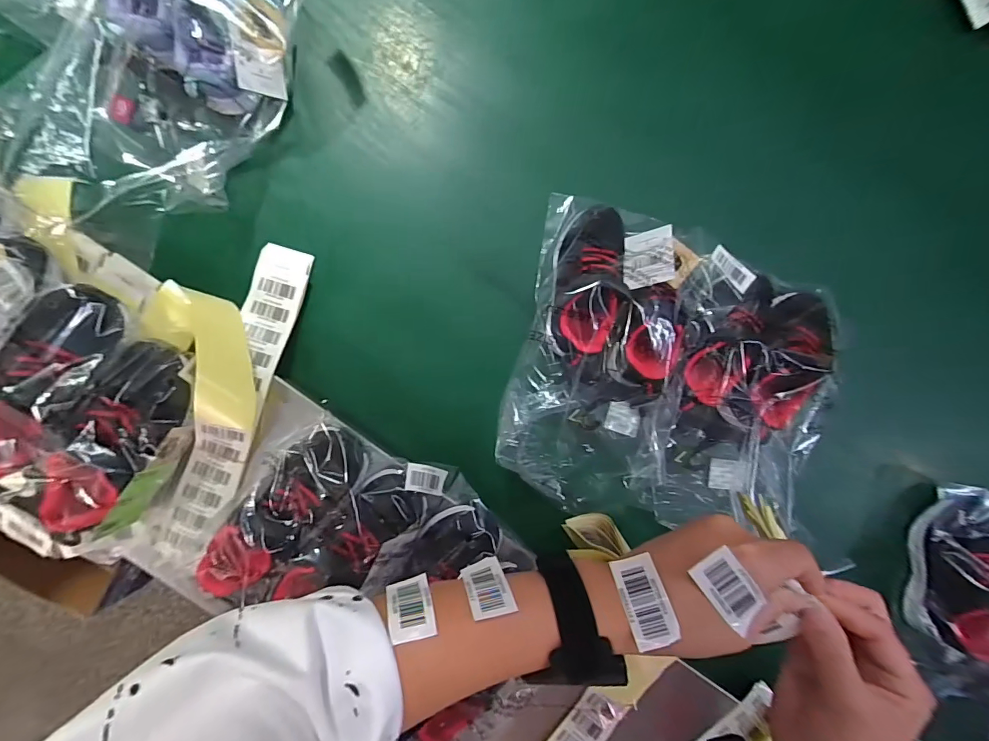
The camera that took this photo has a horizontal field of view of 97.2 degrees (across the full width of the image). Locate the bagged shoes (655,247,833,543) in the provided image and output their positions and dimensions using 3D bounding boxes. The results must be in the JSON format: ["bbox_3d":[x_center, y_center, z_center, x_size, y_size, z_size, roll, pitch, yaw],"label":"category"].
[{"bbox_3d":[0.242,0.029,0.451,0.144,0.100,0.269,17,92,-3],"label":"bagged shoes"}]

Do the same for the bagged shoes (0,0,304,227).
[{"bbox_3d":[-0.307,-0.269,0.414,0.171,0.083,0.320,28,92,-3],"label":"bagged shoes"}]

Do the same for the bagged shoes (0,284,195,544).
[{"bbox_3d":[-0.362,0.046,0.392,0.129,0.093,0.211,23,92,-3],"label":"bagged shoes"}]

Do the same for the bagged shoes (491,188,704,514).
[{"bbox_3d":[0.103,-0.010,0.455,0.163,0.092,0.331,13,93,-3],"label":"bagged shoes"}]

